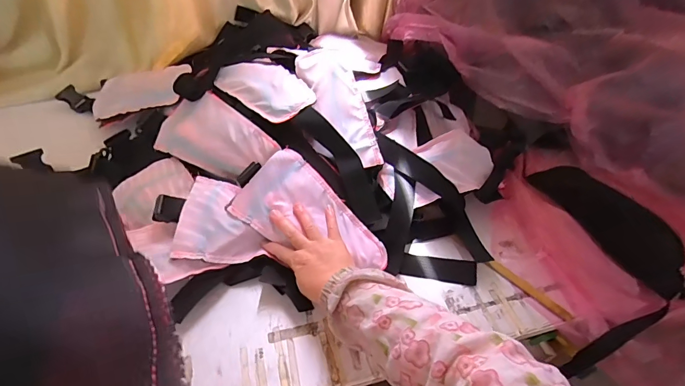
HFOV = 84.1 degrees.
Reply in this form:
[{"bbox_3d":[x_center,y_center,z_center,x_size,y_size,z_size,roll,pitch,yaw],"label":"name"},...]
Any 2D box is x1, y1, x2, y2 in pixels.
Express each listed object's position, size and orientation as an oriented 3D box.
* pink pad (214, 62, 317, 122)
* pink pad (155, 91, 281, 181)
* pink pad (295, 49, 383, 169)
[{"bbox_3d":[-0.136,-0.192,0.672,0.105,0.040,0.229,-32,57,-31],"label":"pink pad"},{"bbox_3d":[-0.215,-0.092,0.644,0.239,0.019,0.121,28,87,23],"label":"pink pad"},{"bbox_3d":[0.000,-0.150,0.639,0.080,0.021,0.246,-19,69,-22],"label":"pink pad"}]

